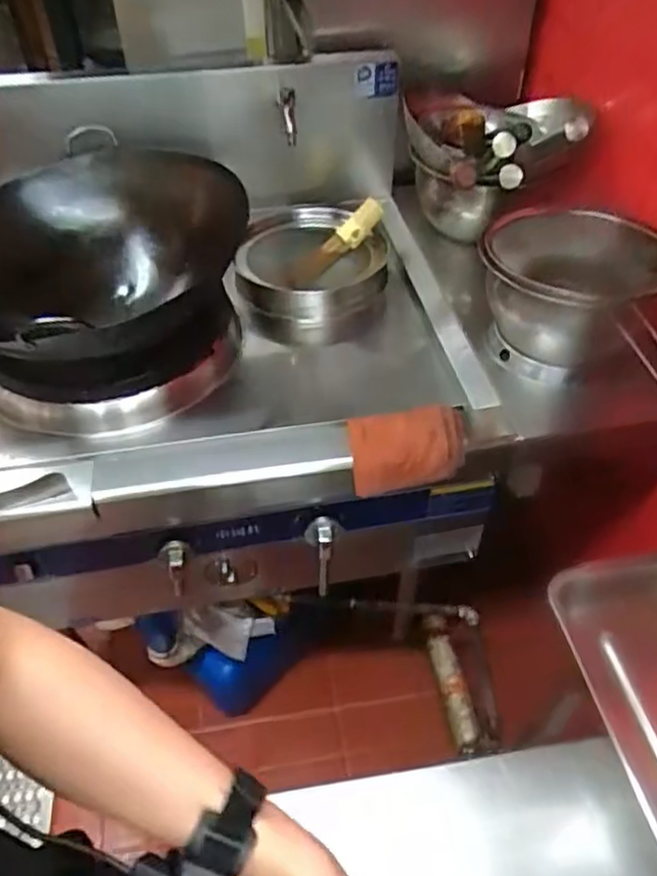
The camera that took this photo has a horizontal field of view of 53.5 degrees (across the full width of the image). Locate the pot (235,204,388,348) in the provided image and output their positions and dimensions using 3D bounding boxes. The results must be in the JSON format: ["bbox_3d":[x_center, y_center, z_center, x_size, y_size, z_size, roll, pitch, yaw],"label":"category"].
[{"bbox_3d":[-0.034,-0.328,1.328,0.288,0.152,0.303,0,45,0],"label":"pot"}]

